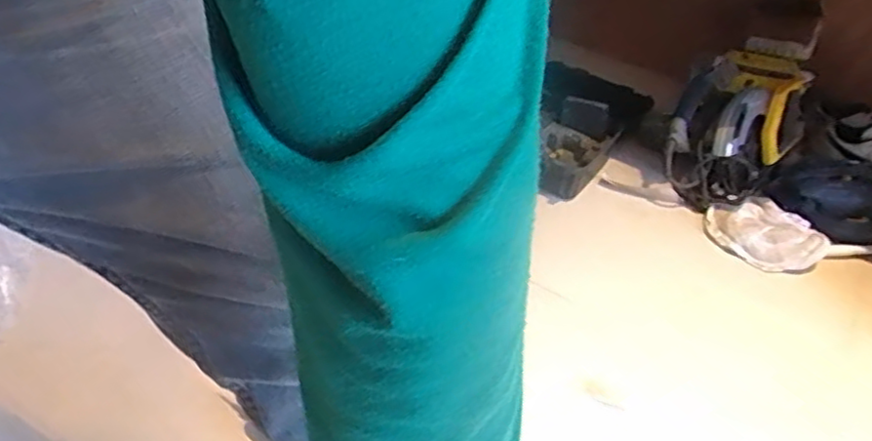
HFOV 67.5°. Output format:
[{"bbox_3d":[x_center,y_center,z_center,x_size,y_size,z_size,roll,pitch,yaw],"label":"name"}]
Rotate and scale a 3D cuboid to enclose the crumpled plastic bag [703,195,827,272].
[{"bbox_3d":[0.655,0.032,1.304,0.212,0.055,0.174,32,47,24],"label":"crumpled plastic bag"}]

